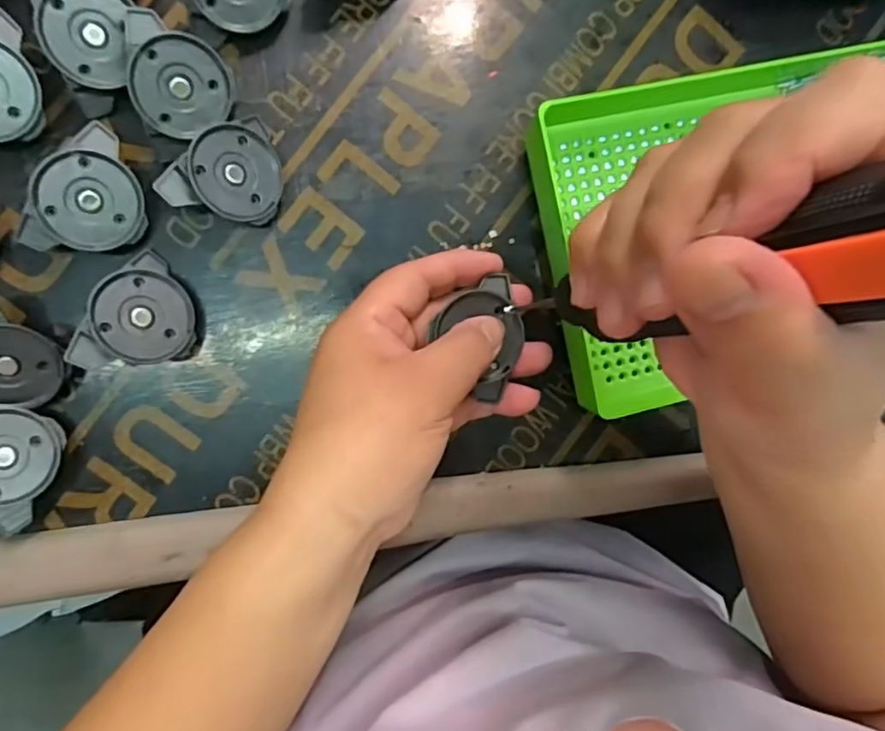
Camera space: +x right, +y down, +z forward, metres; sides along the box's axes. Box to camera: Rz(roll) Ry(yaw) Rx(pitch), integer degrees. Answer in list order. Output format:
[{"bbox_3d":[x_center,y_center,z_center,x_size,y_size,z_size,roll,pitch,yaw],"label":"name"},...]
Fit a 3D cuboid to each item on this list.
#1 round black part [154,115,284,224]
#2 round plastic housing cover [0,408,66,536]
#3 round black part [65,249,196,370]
[{"bbox_3d":[-0.099,-0.092,0.283,0.050,0.015,0.050,-1,92,-38],"label":"round black part"},{"bbox_3d":[-0.193,0.042,0.279,0.042,0.027,0.058,-22,95,-7],"label":"round plastic housing cover"},{"bbox_3d":[-0.137,-0.023,0.282,0.044,0.012,0.058,23,72,-32],"label":"round black part"}]

